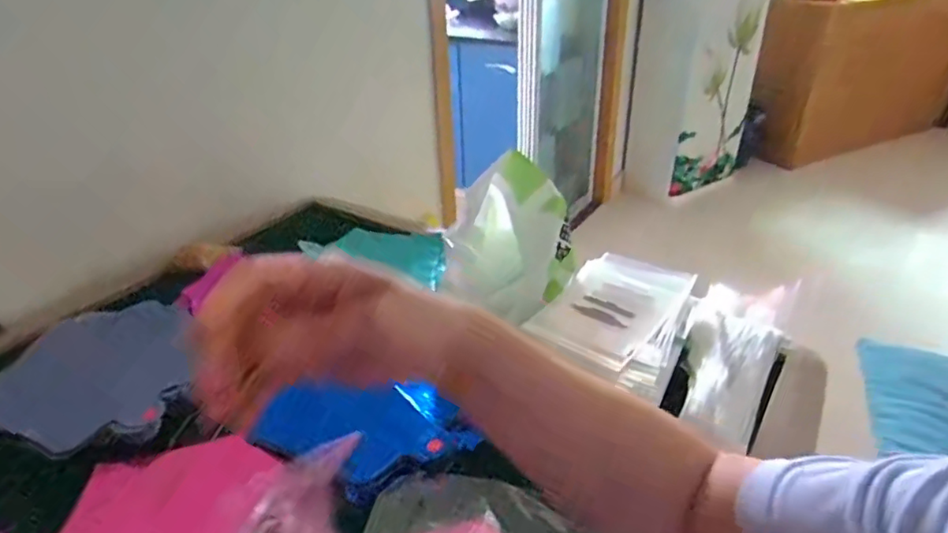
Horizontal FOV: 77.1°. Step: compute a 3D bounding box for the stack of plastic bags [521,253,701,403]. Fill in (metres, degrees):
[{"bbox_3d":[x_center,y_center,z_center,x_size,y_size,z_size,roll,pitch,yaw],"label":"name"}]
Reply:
[{"bbox_3d":[0.179,0.056,0.732,0.164,0.028,0.244,15,34,27],"label":"stack of plastic bags"}]

